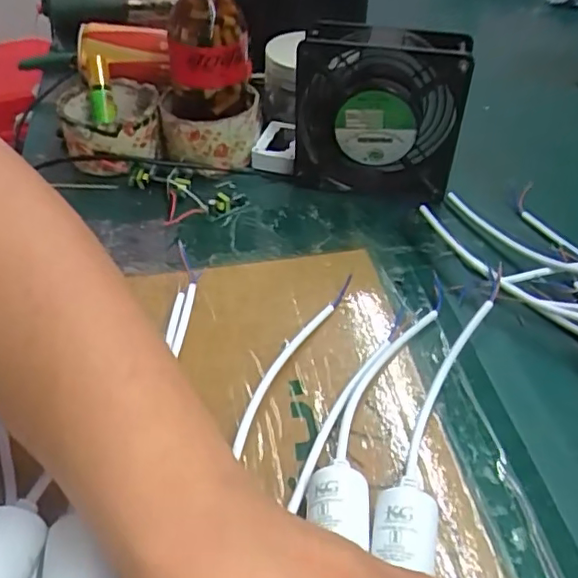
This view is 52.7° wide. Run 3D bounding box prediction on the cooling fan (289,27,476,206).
[{"bbox_3d":[0.065,-0.129,0.440,0.123,0.119,0.048,7,45,9],"label":"cooling fan"}]

